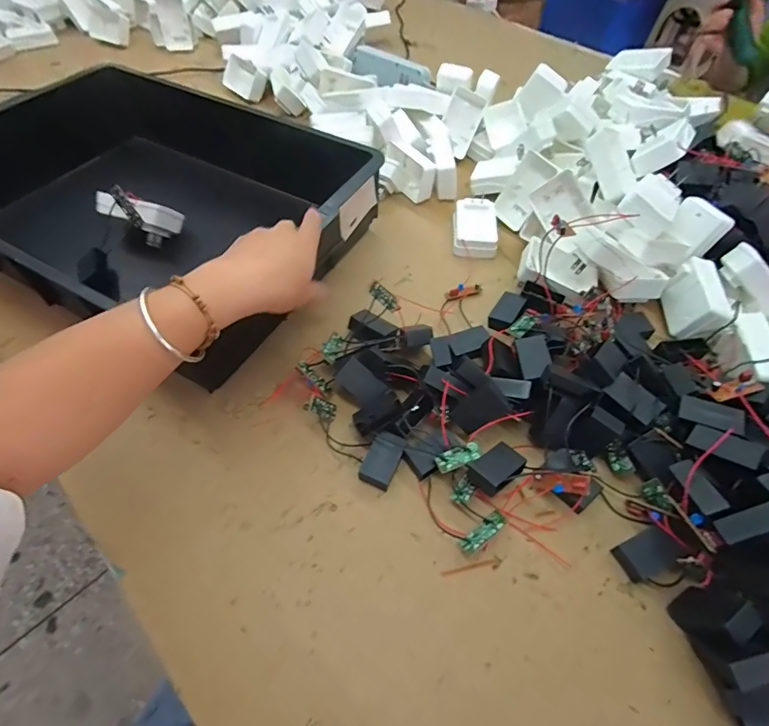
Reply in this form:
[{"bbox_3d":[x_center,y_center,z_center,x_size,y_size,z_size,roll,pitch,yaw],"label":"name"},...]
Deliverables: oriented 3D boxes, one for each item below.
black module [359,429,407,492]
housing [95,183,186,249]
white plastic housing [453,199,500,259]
[{"bbox_3d":[-0.001,0.087,0.389,0.029,0.012,0.049,22,57,14],"label":"black module"},{"bbox_3d":[-0.290,-0.171,0.517,0.027,0.104,0.052,39,99,20],"label":"housing"},{"bbox_3d":[0.118,-0.177,0.566,0.055,0.023,0.087,3,55,1],"label":"white plastic housing"}]

